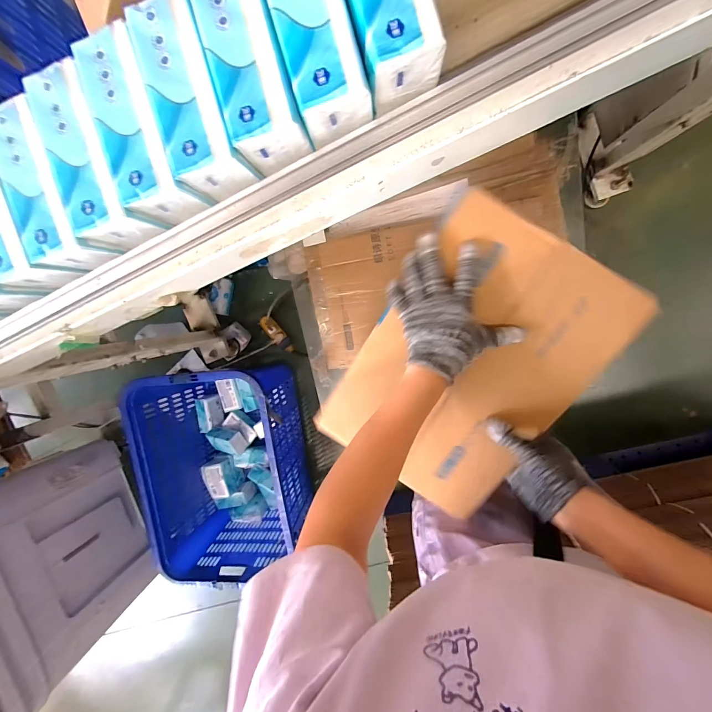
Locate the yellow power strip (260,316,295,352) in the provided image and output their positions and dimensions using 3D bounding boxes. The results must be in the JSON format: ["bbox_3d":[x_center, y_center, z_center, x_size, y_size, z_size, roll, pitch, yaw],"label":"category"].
[{"bbox_3d":[-0.291,-0.075,1.233,0.051,0.027,0.167,-34,120,5],"label":"yellow power strip"}]

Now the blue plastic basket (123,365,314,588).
[{"bbox_3d":[-0.448,0.396,1.151,0.482,0.360,0.700,-3,92,5],"label":"blue plastic basket"}]

